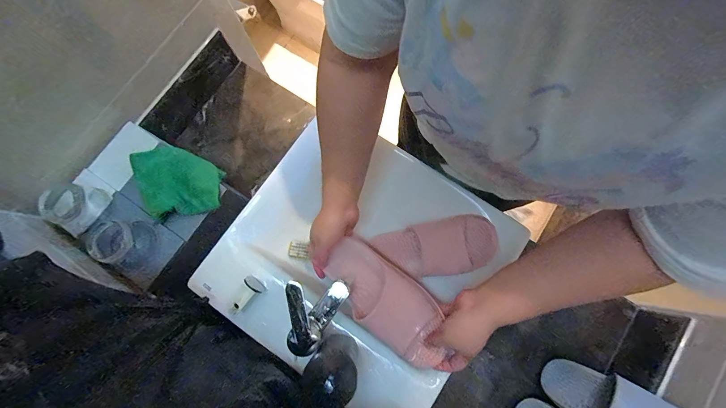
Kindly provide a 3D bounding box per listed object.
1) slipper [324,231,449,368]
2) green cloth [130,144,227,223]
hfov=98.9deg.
[{"bbox_3d":[0.033,0.151,0.515,0.103,0.061,0.244,-45,67,-7],"label":"slipper"},{"bbox_3d":[-0.351,-0.048,0.602,0.139,0.025,0.162,-25,72,-18],"label":"green cloth"}]

